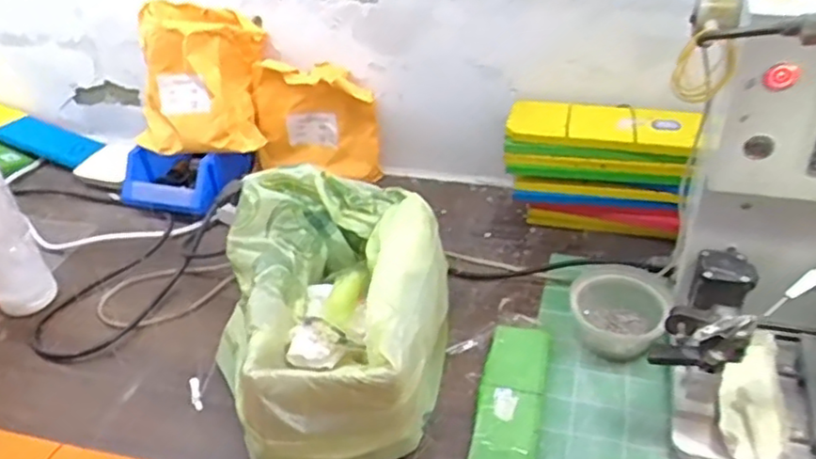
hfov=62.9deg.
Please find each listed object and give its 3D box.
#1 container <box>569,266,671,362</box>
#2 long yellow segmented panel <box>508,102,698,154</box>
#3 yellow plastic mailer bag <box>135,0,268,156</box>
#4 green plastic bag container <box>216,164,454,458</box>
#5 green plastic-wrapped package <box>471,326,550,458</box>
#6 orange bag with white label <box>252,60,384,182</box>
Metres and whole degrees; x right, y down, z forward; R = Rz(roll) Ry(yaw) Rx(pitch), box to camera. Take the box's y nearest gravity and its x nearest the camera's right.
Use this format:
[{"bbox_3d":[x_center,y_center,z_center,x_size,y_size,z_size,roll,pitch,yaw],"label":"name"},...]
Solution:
[{"bbox_3d":[0.212,0.087,0.681,0.091,0.043,0.099,-3,37,2],"label":"container"},{"bbox_3d":[0.225,-0.122,0.773,0.208,0.019,0.075,8,39,16],"label":"long yellow segmented panel"},{"bbox_3d":[-0.273,-0.200,0.885,0.167,0.157,0.119,9,39,17],"label":"yellow plastic mailer bag"},{"bbox_3d":[-0.073,0.077,0.659,0.232,0.135,0.307,-6,37,-2],"label":"green plastic bag container"},{"bbox_3d":[0.098,0.159,0.629,0.056,0.015,0.179,6,38,14],"label":"green plastic-wrapped package"},{"bbox_3d":[-0.124,-0.147,0.910,0.167,0.152,0.042,3,38,10],"label":"orange bag with white label"}]

